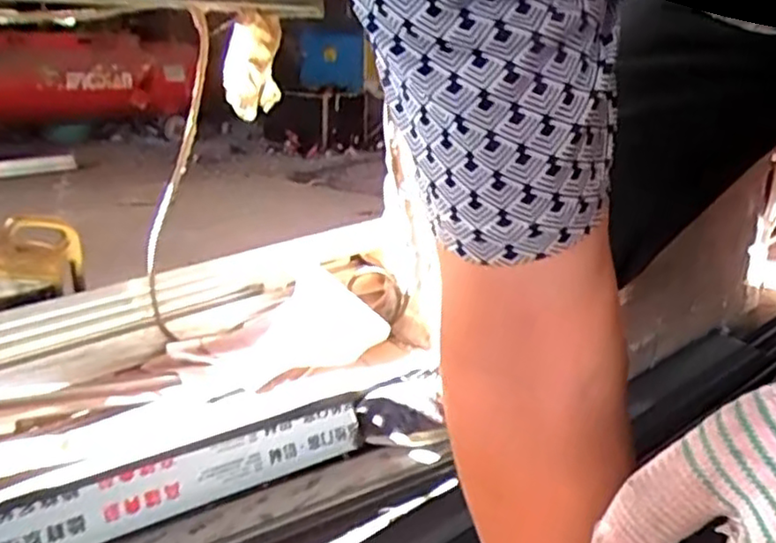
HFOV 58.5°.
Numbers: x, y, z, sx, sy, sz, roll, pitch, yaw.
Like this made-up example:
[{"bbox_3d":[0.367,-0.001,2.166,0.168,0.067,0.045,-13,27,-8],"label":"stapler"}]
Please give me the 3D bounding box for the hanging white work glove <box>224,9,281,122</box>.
[{"bbox_3d":[-0.243,-0.371,1.243,0.098,0.175,0.035,-4,19,-14],"label":"hanging white work glove"}]

